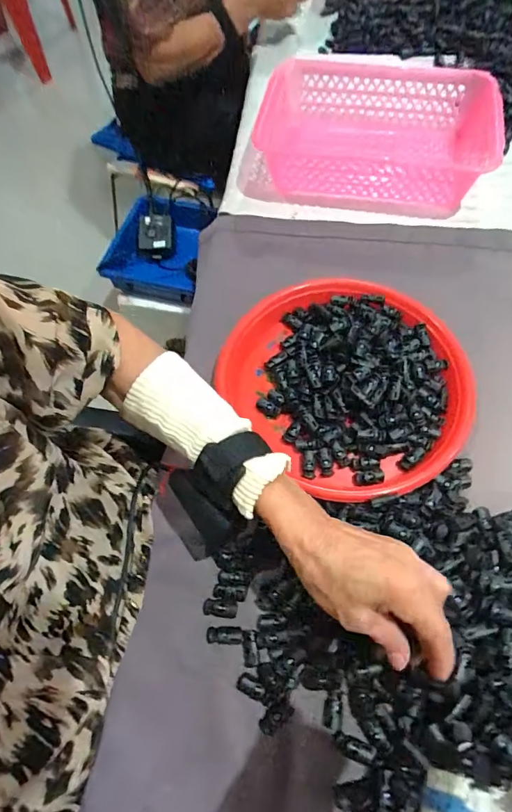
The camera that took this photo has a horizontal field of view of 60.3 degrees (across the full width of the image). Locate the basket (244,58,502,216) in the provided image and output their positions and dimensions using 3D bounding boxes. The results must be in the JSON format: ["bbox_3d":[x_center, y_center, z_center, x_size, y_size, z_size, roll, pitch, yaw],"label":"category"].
[{"bbox_3d":[0.165,-0.373,0.629,0.324,0.098,0.223,9,64,7],"label":"basket"}]

